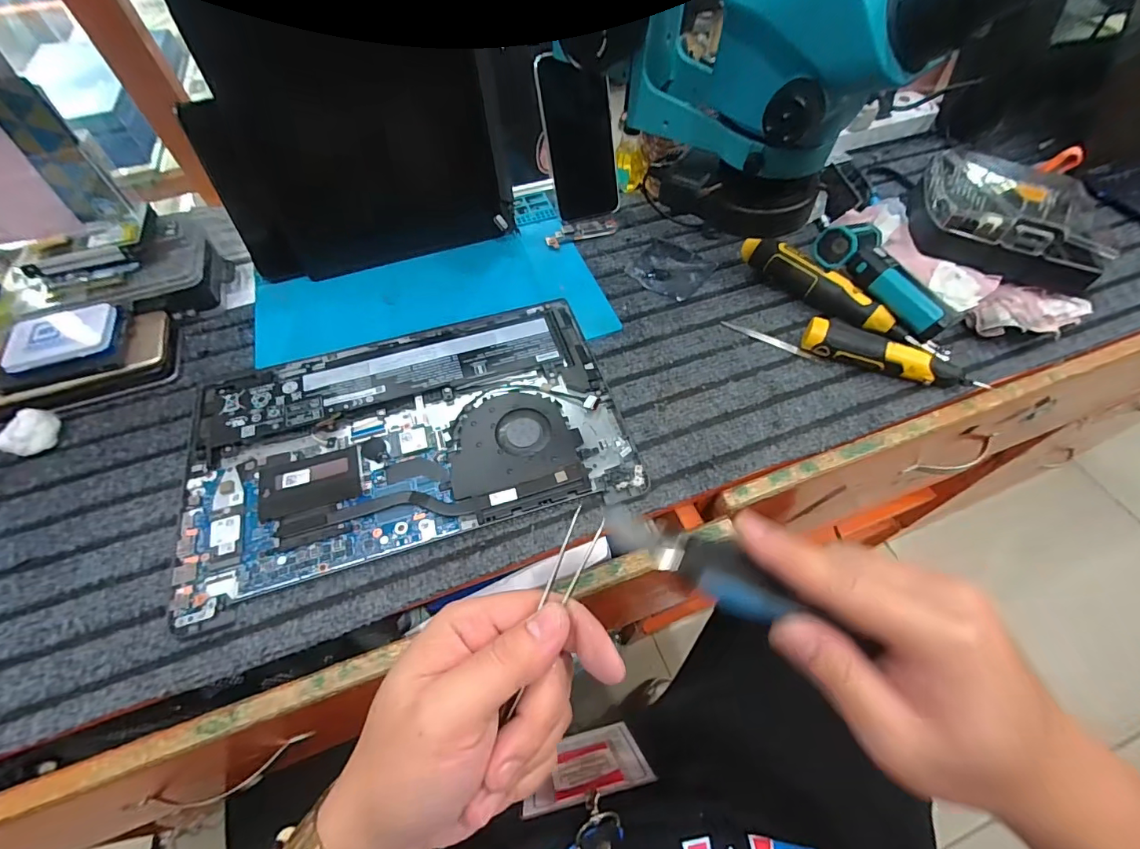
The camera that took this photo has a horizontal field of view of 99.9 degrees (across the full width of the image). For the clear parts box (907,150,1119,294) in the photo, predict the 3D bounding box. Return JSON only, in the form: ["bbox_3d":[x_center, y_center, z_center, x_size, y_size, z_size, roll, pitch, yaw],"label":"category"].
[{"bbox_3d":[0.452,-0.214,0.494,0.159,0.049,0.158,19,59,13],"label":"clear parts box"}]

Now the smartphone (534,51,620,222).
[{"bbox_3d":[0.013,-0.319,0.539,0.077,0.157,0.009,-16,35,-6],"label":"smartphone"}]

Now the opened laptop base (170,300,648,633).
[{"bbox_3d":[-0.137,0.004,0.414,0.353,0.015,0.211,-15,58,-9],"label":"opened laptop base"}]

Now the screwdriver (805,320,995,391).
[{"bbox_3d":[0.293,-0.064,0.440,0.149,0.032,0.030,15,58,10],"label":"screwdriver"}]

